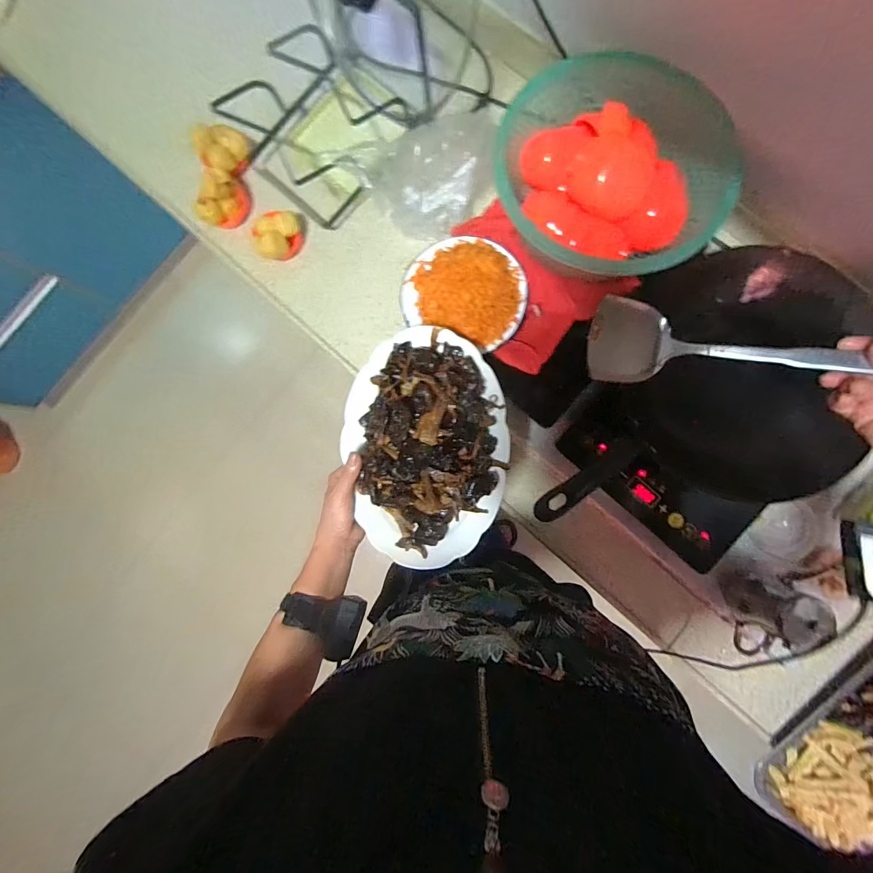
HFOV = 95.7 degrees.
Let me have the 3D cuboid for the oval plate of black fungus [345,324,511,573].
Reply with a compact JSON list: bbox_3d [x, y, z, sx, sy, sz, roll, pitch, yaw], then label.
[{"bbox_3d":[-0.014,0.010,0.479,0.196,0.061,0.285,-7,89,3],"label":"oval plate of black fungus"}]

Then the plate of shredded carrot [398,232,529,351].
[{"bbox_3d":[0.043,-0.207,0.536,0.168,0.047,0.143,20,91,3],"label":"plate of shredded carrot"}]

